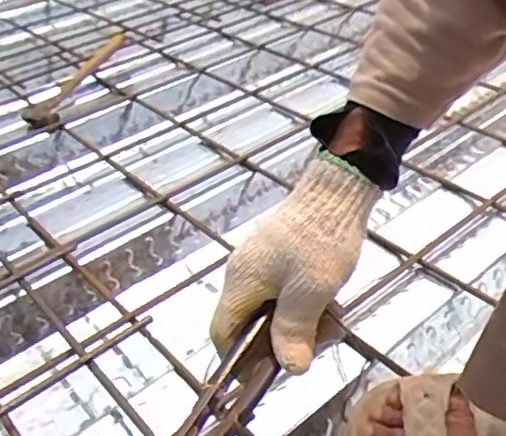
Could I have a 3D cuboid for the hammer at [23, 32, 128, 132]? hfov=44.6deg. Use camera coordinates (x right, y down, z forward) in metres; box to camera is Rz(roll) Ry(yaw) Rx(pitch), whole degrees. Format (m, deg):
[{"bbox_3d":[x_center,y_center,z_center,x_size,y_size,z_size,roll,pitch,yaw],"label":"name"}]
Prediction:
[{"bbox_3d":[-0.317,-0.259,1.123,0.087,0.026,0.372,4,37,10],"label":"hammer"}]

